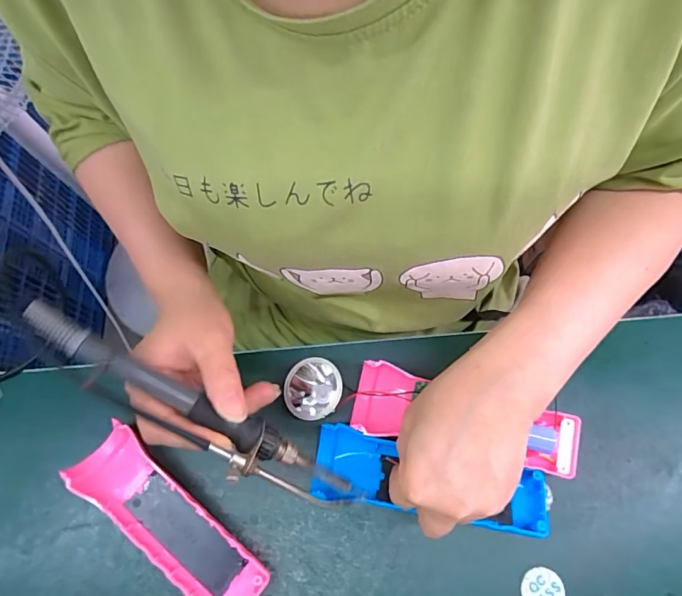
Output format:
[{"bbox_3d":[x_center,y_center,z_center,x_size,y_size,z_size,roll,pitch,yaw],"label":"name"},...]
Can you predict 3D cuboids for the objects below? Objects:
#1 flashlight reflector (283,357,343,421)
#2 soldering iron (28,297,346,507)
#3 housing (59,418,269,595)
[{"bbox_3d":[-0.021,0.067,0.330,0.041,0.029,0.046,-25,72,-7],"label":"flashlight reflector"},{"bbox_3d":[-0.076,0.065,0.238,0.194,0.018,0.029,34,71,-14],"label":"soldering iron"},{"bbox_3d":[-0.120,0.153,0.308,0.156,0.032,0.045,37,76,13],"label":"housing"}]

